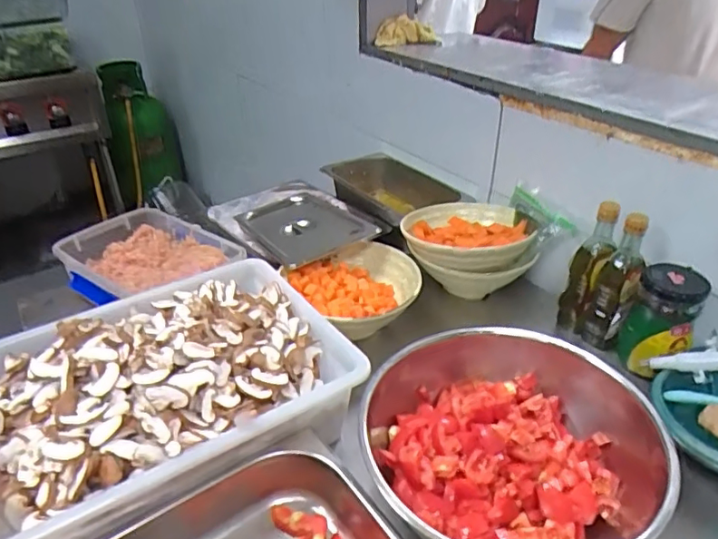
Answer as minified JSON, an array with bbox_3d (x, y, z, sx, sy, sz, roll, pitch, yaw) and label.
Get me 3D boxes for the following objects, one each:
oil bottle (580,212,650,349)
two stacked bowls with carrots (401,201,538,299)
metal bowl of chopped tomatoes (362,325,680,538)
[{"bbox_3d":[0.376,0.025,0.816,0.058,0.205,0.049,14,35,22],"label":"oil bottle"},{"bbox_3d":[0.184,-0.036,0.969,0.198,0.107,0.196,-1,33,0],"label":"two stacked bowls with carrots"},{"bbox_3d":[0.164,0.198,0.598,0.286,0.102,0.295,-1,33,0],"label":"metal bowl of chopped tomatoes"}]

